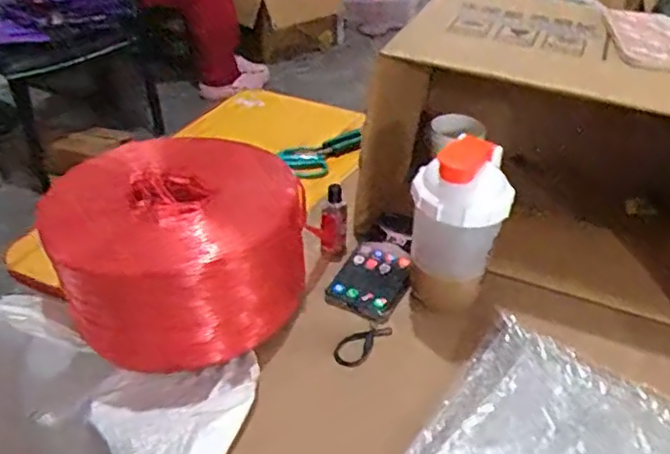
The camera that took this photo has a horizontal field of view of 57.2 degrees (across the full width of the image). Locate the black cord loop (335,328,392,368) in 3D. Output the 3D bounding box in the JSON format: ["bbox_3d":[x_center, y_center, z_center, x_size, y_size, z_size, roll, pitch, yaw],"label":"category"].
[{"bbox_3d":[0.028,0.124,0.656,0.033,0.004,0.067,38,59,21],"label":"black cord loop"}]

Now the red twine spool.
[{"bbox_3d":[-0.169,0.011,0.675,0.248,0.135,0.274,-15,40,-21],"label":"red twine spool"}]

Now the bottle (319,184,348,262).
[{"bbox_3d":[-0.001,-0.002,0.759,0.034,0.100,0.033,1,37,-1],"label":"bottle"}]

